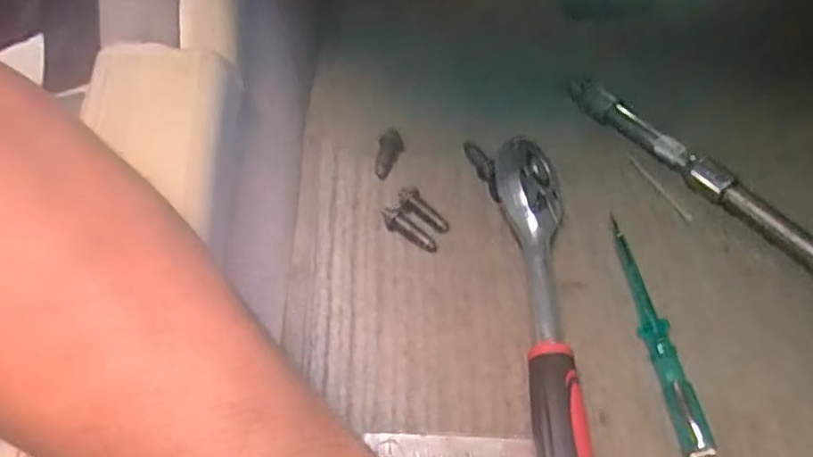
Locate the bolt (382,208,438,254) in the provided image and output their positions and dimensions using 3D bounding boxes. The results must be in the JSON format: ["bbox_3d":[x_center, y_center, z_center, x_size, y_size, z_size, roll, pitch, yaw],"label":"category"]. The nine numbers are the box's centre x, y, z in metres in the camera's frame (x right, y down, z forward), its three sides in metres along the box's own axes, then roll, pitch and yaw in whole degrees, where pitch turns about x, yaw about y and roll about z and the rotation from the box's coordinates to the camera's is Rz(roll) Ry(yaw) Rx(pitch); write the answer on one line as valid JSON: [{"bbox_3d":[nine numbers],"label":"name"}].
[{"bbox_3d":[0.003,0.000,0.426,0.039,0.012,0.014,30,57,22],"label":"bolt"}]

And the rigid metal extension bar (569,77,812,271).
[{"bbox_3d":[0.231,0.005,0.410,0.020,0.023,0.364,-29,59,-18],"label":"rigid metal extension bar"}]

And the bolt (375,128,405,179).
[{"bbox_3d":[-0.012,-0.051,0.477,0.015,0.010,0.040,10,55,8],"label":"bolt"}]

